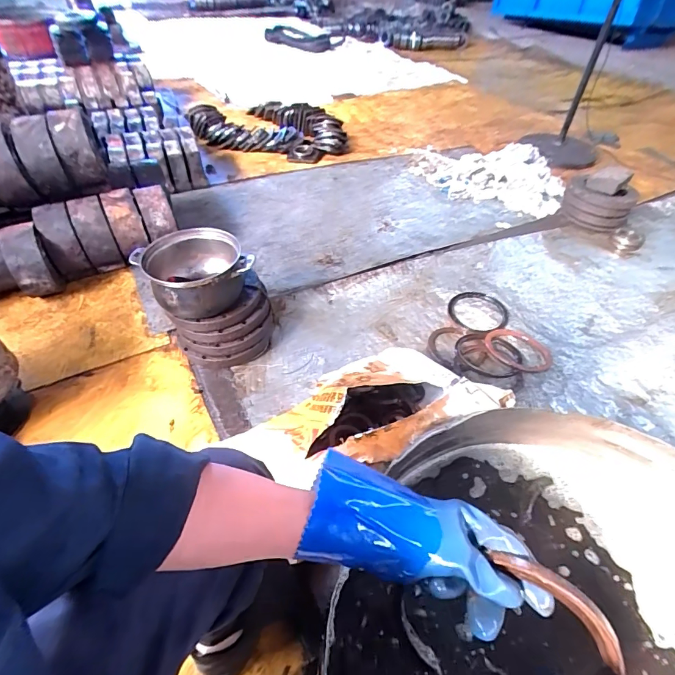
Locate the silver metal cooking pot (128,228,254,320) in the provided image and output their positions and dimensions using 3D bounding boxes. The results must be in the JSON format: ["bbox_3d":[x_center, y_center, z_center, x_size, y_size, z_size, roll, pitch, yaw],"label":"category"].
[{"bbox_3d":[-0.350,-0.169,1.009,0.232,0.115,0.257,-32,54,-25],"label":"silver metal cooking pot"}]

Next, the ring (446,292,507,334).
[{"bbox_3d":[0.412,-0.076,1.182,0.167,0.027,0.151,14,49,13],"label":"ring"}]

